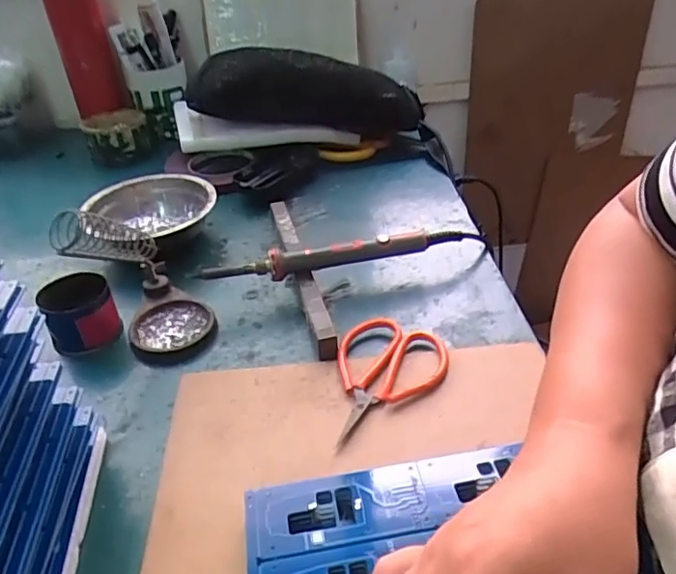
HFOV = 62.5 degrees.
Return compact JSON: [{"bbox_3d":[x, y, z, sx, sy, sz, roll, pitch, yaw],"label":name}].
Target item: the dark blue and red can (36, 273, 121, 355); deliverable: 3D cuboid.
[{"bbox_3d":[-0.203,0.021,0.440,0.051,0.044,0.049,-22,40,-26],"label":"dark blue and red can"}]

